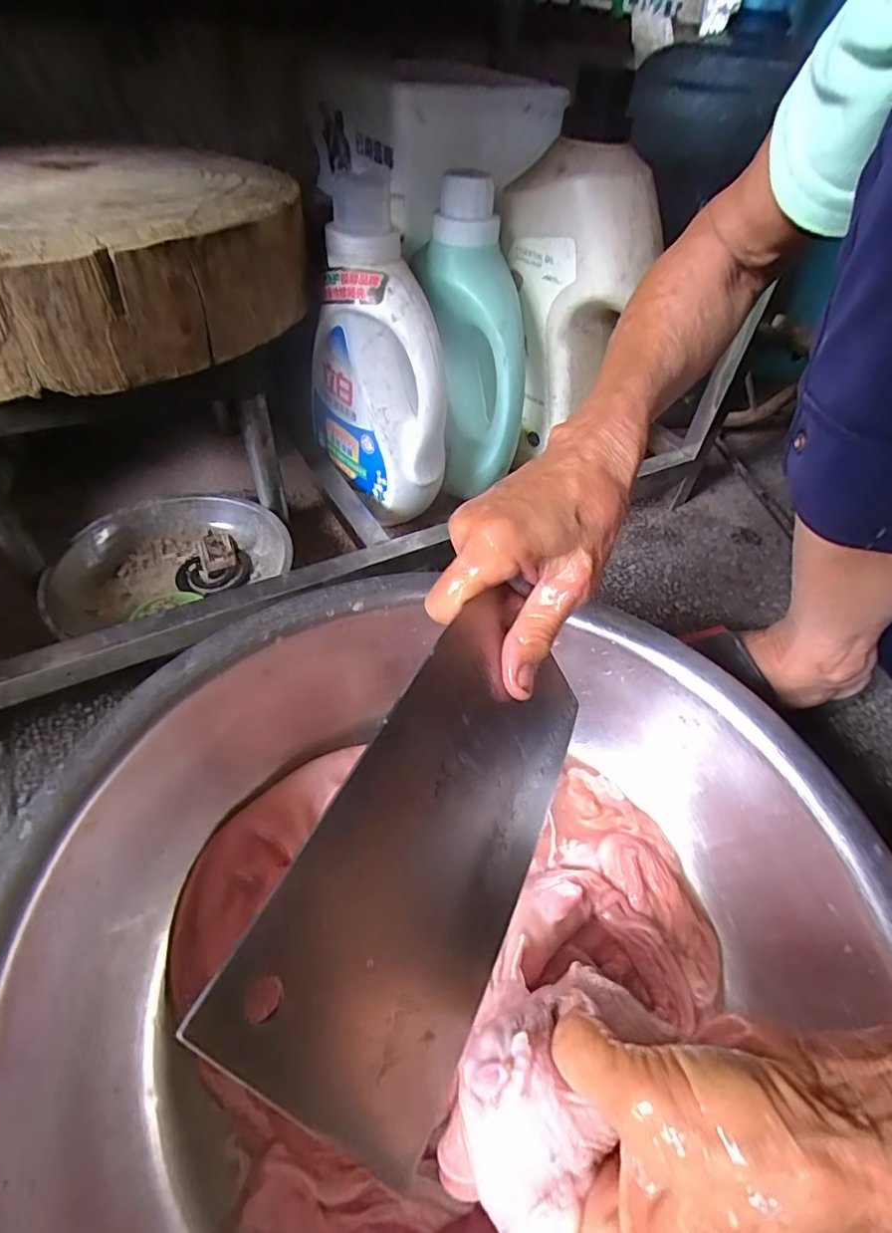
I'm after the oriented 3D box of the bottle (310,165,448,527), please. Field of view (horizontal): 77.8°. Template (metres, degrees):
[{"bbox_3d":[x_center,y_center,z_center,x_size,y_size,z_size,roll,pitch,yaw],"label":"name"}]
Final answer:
[{"bbox_3d":[-0.066,-0.229,0.516,0.079,0.252,0.159,-21,53,-23],"label":"bottle"}]

